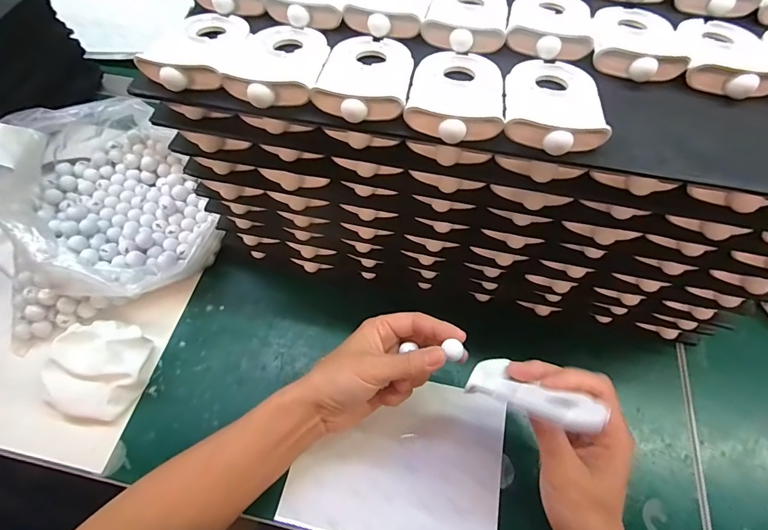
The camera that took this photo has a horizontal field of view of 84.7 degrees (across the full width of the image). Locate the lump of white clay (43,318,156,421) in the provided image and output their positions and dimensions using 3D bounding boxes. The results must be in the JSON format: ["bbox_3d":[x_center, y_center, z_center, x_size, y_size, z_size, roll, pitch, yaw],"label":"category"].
[{"bbox_3d":[-0.254,0.093,0.378,0.076,0.041,0.087,16,61,9],"label":"lump of white clay"}]

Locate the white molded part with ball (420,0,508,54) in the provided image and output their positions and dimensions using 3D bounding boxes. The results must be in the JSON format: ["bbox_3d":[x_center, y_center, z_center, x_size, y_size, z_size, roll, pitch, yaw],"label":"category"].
[{"bbox_3d":[0.063,-0.185,0.308,0.057,0.017,0.084,14,60,8],"label":"white molded part with ball"}]

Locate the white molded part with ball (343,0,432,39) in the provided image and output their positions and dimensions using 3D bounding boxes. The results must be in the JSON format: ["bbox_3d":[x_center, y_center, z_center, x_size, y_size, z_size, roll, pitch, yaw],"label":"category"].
[{"bbox_3d":[0.007,-0.201,0.316,0.056,0.016,0.091,11,60,6],"label":"white molded part with ball"}]

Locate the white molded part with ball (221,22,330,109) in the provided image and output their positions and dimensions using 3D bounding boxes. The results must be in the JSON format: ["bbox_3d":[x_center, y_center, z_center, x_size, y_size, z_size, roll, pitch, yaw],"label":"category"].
[{"bbox_3d":[-0.068,-0.138,0.278,0.059,0.016,0.087,5,59,3],"label":"white molded part with ball"}]

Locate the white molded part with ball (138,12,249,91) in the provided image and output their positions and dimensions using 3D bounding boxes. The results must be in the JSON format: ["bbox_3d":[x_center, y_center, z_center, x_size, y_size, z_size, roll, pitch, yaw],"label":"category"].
[{"bbox_3d":[-0.122,-0.150,0.282,0.047,0.019,0.086,6,59,3],"label":"white molded part with ball"}]

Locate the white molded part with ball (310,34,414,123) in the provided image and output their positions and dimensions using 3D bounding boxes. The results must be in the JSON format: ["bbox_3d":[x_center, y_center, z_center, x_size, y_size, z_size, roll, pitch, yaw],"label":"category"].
[{"bbox_3d":[-0.011,-0.126,0.271,0.057,0.013,0.085,8,60,4],"label":"white molded part with ball"}]

